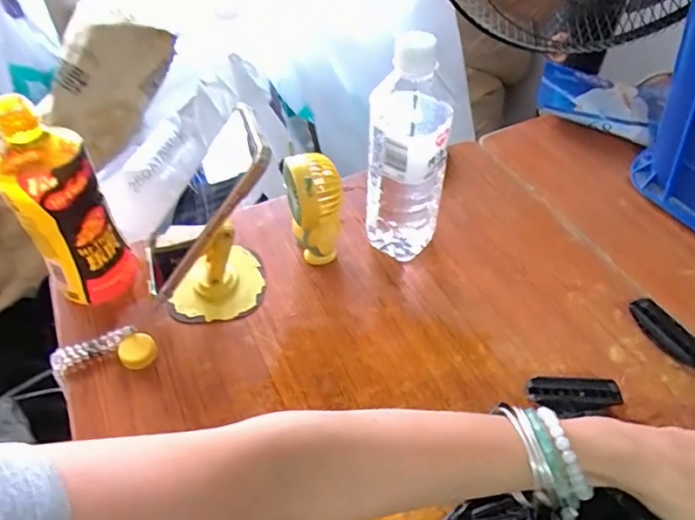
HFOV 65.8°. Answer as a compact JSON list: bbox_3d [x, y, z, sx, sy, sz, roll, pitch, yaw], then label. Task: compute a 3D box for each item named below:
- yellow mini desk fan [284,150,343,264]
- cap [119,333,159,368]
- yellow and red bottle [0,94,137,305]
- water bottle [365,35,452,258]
[{"bbox_3d":[-0.030,-0.046,0.508,0.047,0.112,0.048,-7,48,-5],"label":"yellow mini desk fan"},{"bbox_3d":[-0.179,0.079,0.460,0.030,0.010,0.033,0,48,0],"label":"cap"},{"bbox_3d":[-0.240,-0.043,0.453,0.067,0.192,0.066,-31,55,-24],"label":"yellow and red bottle"},{"bbox_3d":[0.052,-0.092,0.477,0.072,0.209,0.069,1,48,1],"label":"water bottle"}]

